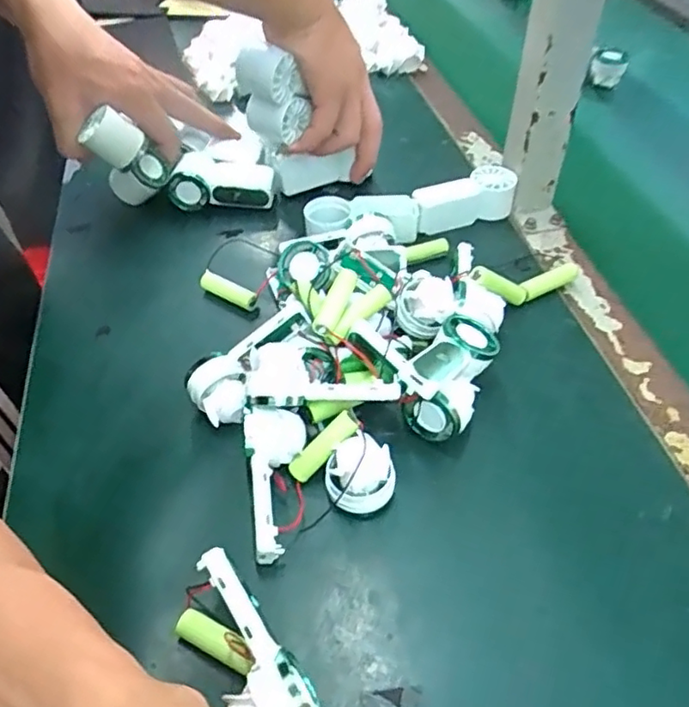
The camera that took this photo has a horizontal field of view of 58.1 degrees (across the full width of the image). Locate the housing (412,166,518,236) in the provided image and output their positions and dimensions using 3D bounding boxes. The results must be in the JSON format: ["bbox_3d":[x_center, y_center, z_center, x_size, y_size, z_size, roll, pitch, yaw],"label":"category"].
[{"bbox_3d":[0.104,-0.134,0.549,0.095,0.034,0.043,-17,50,-15],"label":"housing"}]

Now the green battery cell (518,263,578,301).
[{"bbox_3d":[0.160,-0.056,0.482,0.058,0.016,0.015,-24,51,-19],"label":"green battery cell"}]

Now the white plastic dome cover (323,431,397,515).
[{"bbox_3d":[0.009,0.074,0.365,0.038,0.037,0.036,-27,53,-23],"label":"white plastic dome cover"}]

